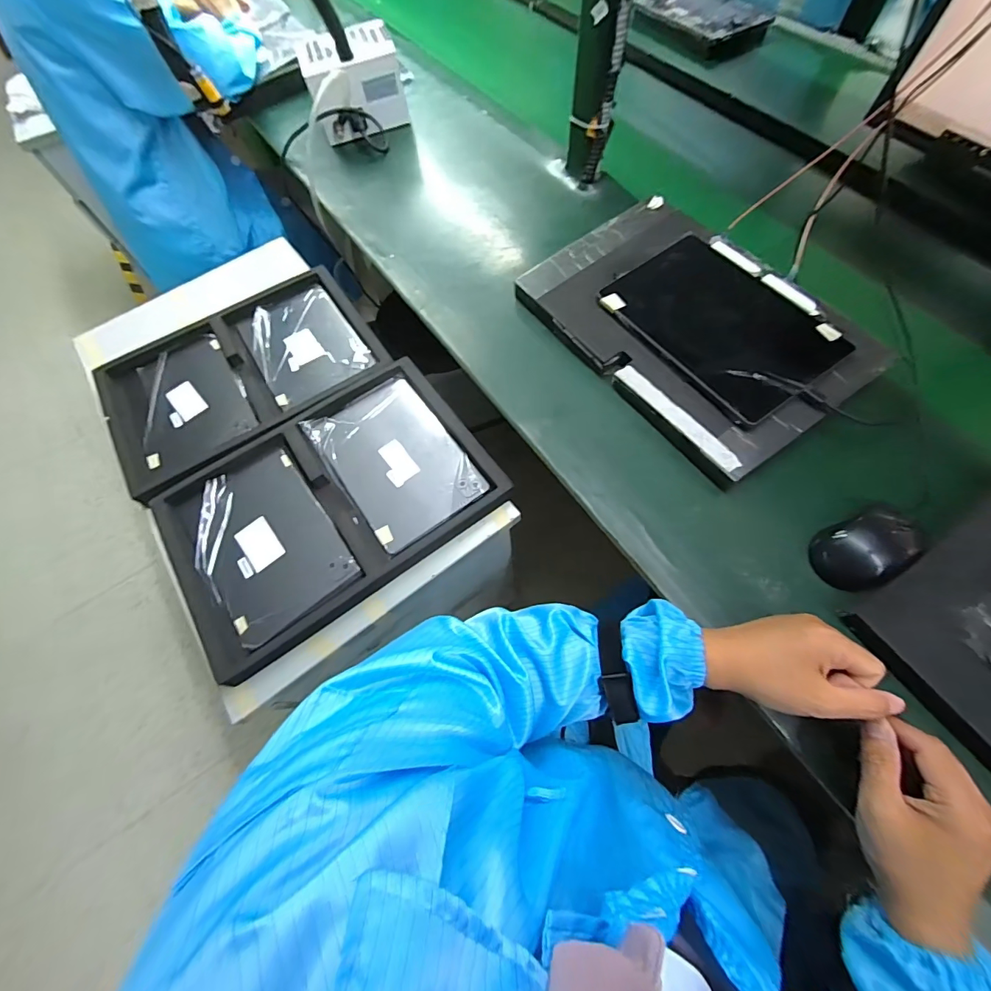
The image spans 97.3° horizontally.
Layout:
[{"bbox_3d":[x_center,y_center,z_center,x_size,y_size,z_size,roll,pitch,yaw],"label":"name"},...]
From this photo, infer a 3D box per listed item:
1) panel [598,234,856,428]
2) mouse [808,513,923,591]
[{"bbox_3d":[0.276,-0.215,0.530,0.177,0.018,0.246,-35,72,-11],"label":"panel"},{"bbox_3d":[0.372,0.053,0.437,0.095,0.031,0.065,-20,67,-6],"label":"mouse"}]

